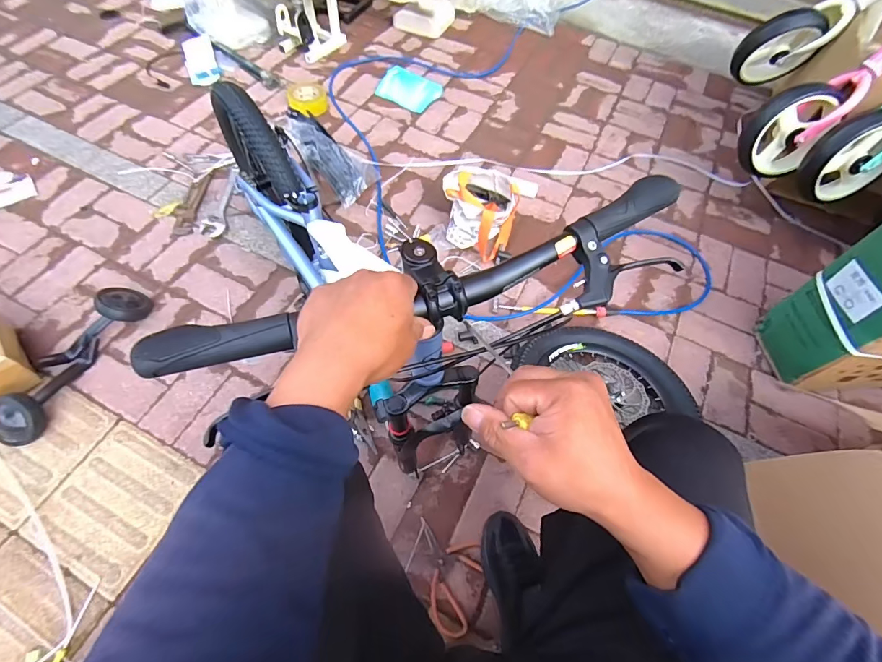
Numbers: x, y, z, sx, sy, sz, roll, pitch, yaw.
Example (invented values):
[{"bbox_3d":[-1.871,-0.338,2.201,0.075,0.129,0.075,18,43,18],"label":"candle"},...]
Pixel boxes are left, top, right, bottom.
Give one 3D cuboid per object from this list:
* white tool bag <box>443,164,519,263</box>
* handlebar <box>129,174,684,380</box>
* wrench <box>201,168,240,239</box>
[{"bbox_3d":[0.113,-0.334,1.147,0.180,0.167,0.201,-35,67,-19],"label":"white tool bag"},{"bbox_3d":[0.006,-0.047,0.394,0.520,0.048,0.117,-17,62,-12],"label":"handlebar"},{"bbox_3d":[-0.637,-0.366,1.195,0.059,0.022,0.259,-2,60,-3],"label":"wrench"}]

